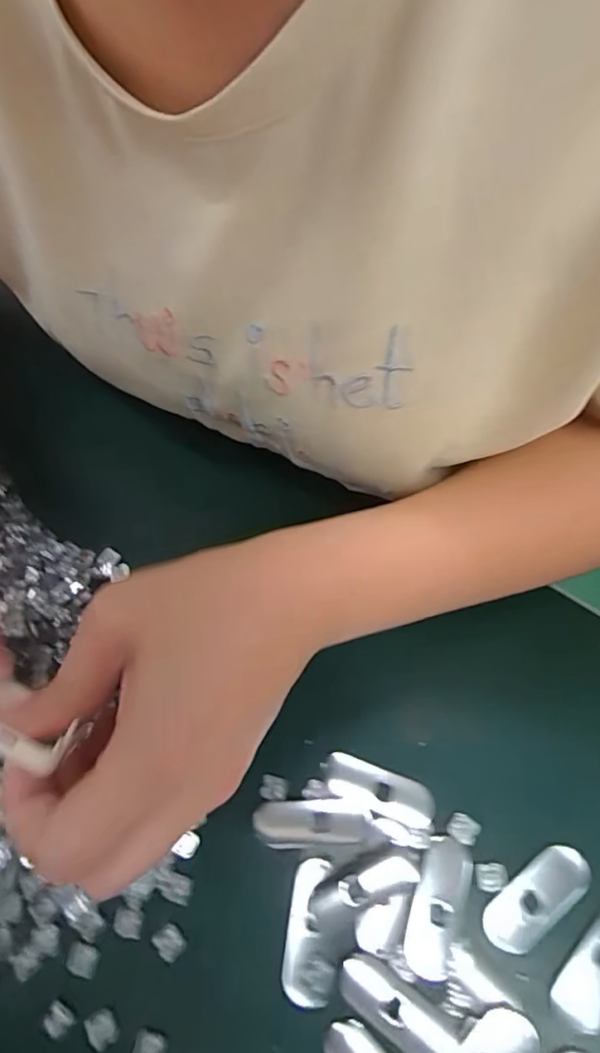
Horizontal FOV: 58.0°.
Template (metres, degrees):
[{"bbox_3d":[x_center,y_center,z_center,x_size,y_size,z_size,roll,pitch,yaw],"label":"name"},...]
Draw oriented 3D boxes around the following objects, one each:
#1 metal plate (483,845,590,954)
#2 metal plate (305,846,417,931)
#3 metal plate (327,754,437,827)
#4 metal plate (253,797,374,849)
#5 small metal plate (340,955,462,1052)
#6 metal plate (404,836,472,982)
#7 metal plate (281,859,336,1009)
[{"bbox_3d":[0.101,0.157,0.230,0.050,0.004,0.021,-38,68,-16],"label":"metal plate"},{"bbox_3d":[0.026,0.154,0.233,0.050,0.004,0.017,-21,65,-9],"label":"metal plate"},{"bbox_3d":[0.036,0.121,0.247,0.049,0.004,0.018,17,65,10],"label":"metal plate"},{"bbox_3d":[0.006,0.133,0.242,0.052,0.004,0.019,-5,63,-1],"label":"metal plate"},{"bbox_3d":[0.039,0.194,0.215,0.051,0.004,0.018,33,69,17],"label":"small metal plate"},{"bbox_3d":[0.059,0.160,0.228,0.020,0.004,0.051,17,65,10],"label":"metal plate"},{"bbox_3d":[0.005,0.169,0.225,0.021,0.004,0.049,6,64,5],"label":"metal plate"}]

